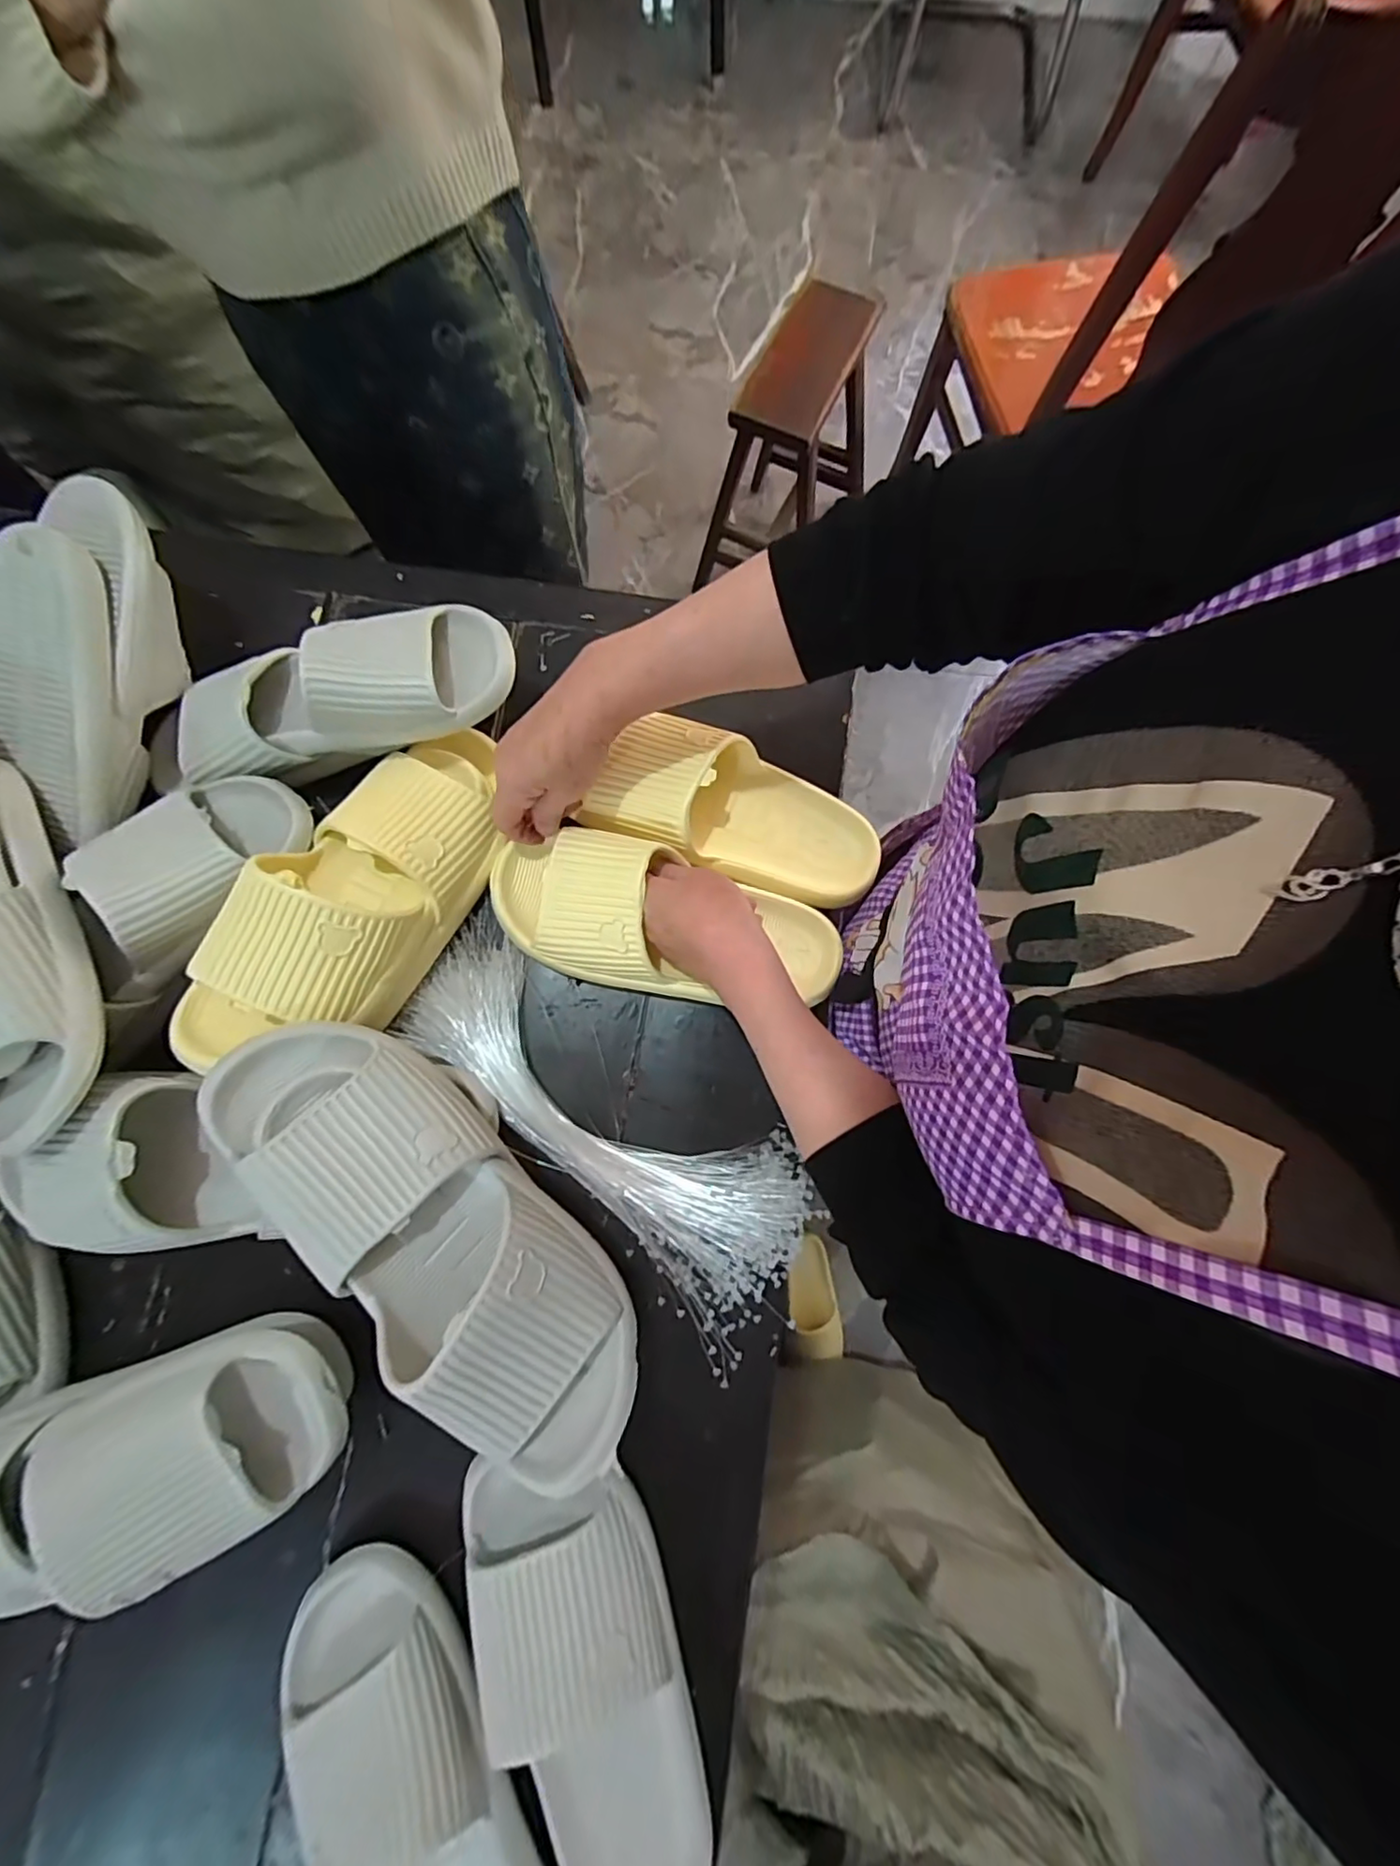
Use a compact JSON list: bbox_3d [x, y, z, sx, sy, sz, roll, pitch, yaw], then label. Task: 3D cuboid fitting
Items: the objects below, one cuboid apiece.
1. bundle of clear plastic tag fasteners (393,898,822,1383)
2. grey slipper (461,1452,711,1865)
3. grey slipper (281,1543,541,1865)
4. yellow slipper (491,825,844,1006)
[{"bbox_3d":[-0.067,0.123,0.438,0.336,0.021,0.127,43,82,9],"label":"bundle of clear plastic tag fasteners"},{"bbox_3d":[-0.058,0.437,0.344,0.095,0.061,0.251,-23,78,-4],"label":"grey slipper"},{"bbox_3d":[-0.152,0.494,0.332,0.109,0.060,0.259,-34,79,-6],"label":"grey slipper"},{"bbox_3d":[-0.026,-0.009,0.441,0.260,0.070,0.098,12,78,-3],"label":"yellow slipper"}]

